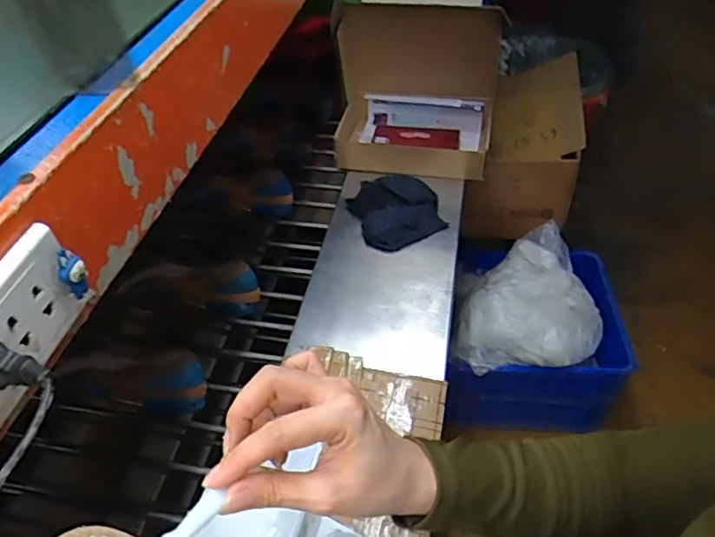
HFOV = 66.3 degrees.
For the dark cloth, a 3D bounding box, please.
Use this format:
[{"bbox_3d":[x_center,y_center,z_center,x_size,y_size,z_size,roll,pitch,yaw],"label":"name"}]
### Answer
[{"bbox_3d":[0.071,-0.113,0.997,0.160,0.041,0.173,-17,46,-11],"label":"dark cloth"}]

